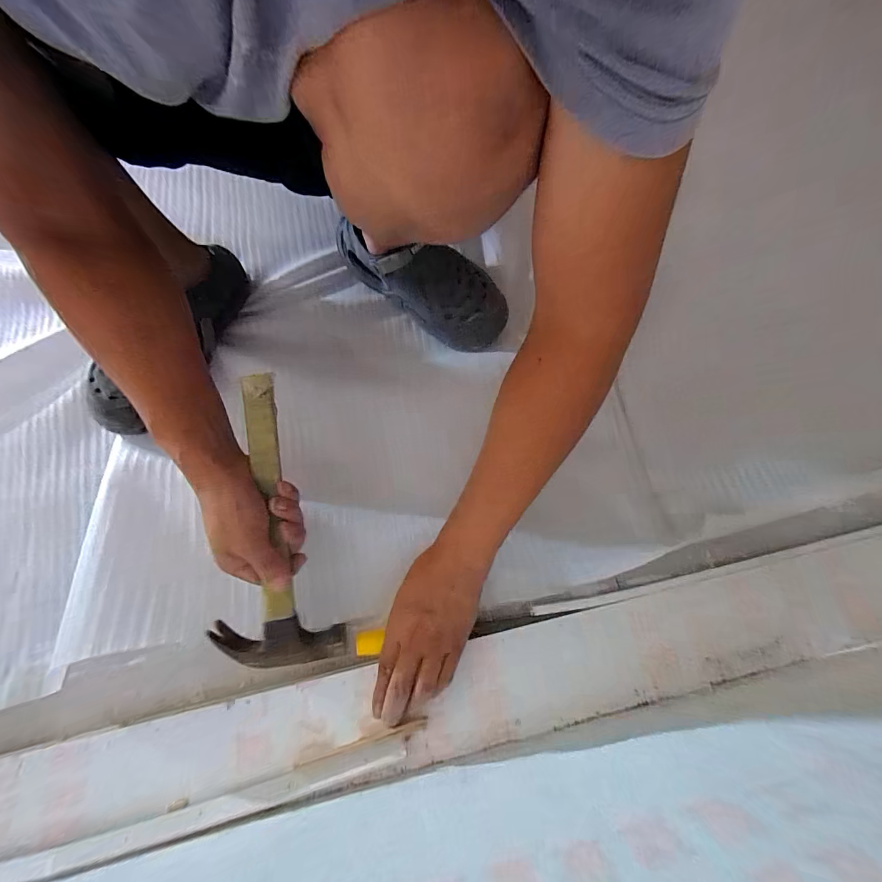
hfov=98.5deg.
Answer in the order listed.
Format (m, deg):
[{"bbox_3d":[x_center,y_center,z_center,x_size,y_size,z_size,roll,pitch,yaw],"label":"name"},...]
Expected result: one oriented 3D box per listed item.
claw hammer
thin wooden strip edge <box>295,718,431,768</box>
[{"bbox_3d":[-0.175,0.080,0.380,0.116,0.030,0.289,-8,90,-1],"label":"claw hammer"},{"bbox_3d":[-0.075,0.288,0.362,0.125,0.010,0.011,-16,70,-4],"label":"thin wooden strip edge"}]

